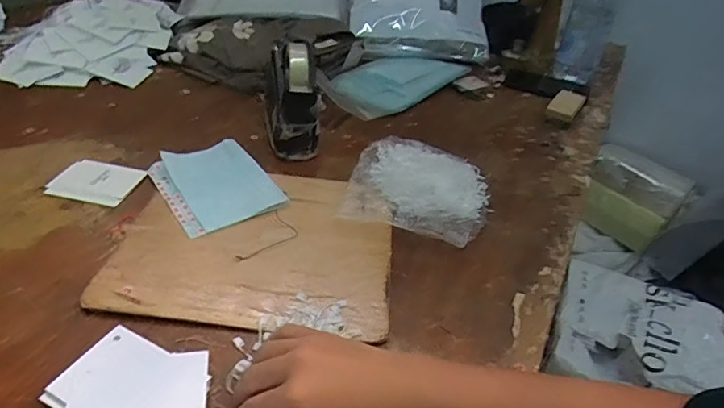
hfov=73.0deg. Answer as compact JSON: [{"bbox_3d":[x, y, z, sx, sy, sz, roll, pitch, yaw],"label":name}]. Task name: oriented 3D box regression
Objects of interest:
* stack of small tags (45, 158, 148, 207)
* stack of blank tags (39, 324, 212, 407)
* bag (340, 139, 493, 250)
[{"bbox_3d":[-0.326,-0.029,0.602,0.097,0.004,0.074,11,38,7],"label":"stack of small tags"},{"bbox_3d":[-0.179,0.149,0.385,0.118,0.017,0.099,7,38,1],"label":"stack of blank tags"},{"bbox_3d":[0.075,-0.022,0.629,0.176,0.029,0.169,12,39,7],"label":"bag"}]

